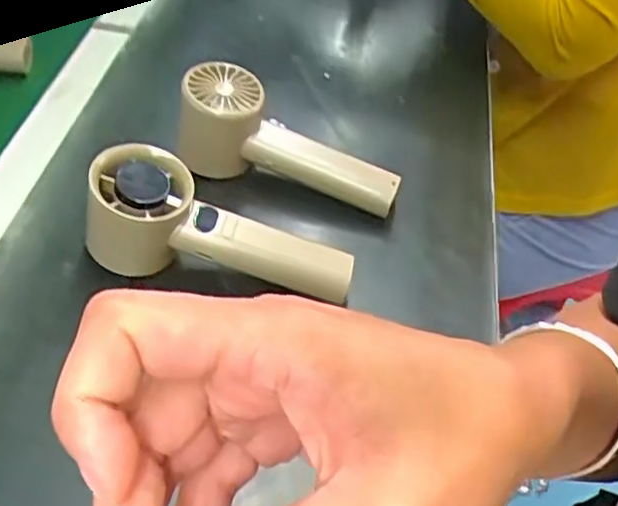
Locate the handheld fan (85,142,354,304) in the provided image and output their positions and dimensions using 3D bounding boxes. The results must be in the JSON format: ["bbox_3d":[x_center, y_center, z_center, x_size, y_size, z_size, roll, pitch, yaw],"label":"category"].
[{"bbox_3d":[-0.050,-0.011,0.408,0.153,0.060,0.049,18,47,-9],"label":"handheld fan"}]

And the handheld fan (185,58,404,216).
[{"bbox_3d":[-0.015,-0.067,0.473,0.155,0.065,0.047,24,49,-1],"label":"handheld fan"}]

